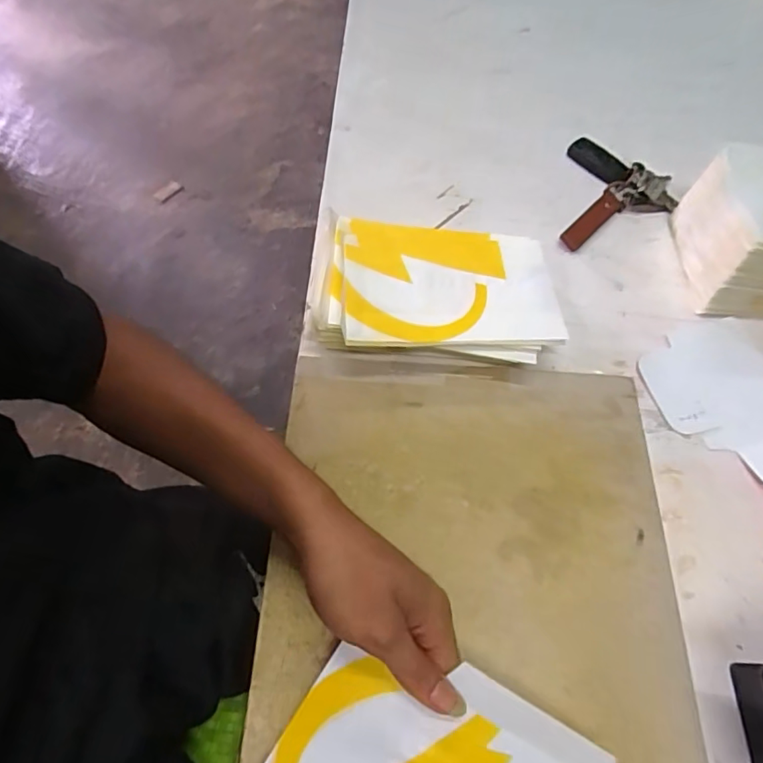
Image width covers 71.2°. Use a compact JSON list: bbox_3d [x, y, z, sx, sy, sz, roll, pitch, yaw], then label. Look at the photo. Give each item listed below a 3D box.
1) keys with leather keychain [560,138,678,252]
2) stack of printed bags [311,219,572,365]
[{"bbox_3d":[0.235,-0.182,0.522,0.103,0.019,0.132,11,64,3],"label":"keys with leather keychain"},{"bbox_3d":[0.047,-0.077,0.452,0.193,0.042,0.137,4,63,0],"label":"stack of printed bags"}]

